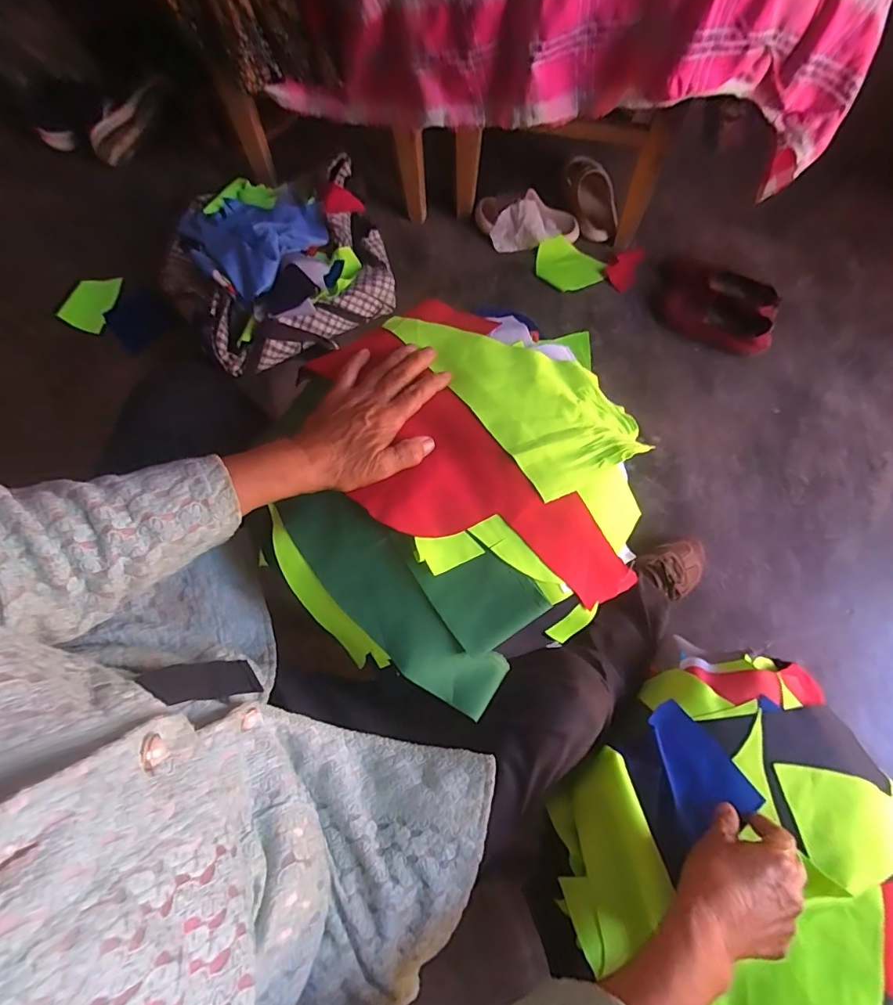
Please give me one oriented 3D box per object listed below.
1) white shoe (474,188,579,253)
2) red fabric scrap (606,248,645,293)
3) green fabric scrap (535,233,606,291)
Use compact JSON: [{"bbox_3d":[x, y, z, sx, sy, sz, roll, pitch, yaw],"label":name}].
[{"bbox_3d":[0.177,-0.619,1.059,0.231,0.092,0.096,10,76,3],"label":"white shoe"},{"bbox_3d":[0.385,-0.512,1.048,0.062,0.020,0.117,21,77,6],"label":"red fabric scrap"},{"bbox_3d":[0.268,-0.518,1.061,0.146,0.012,0.099,31,90,-3],"label":"green fabric scrap"}]

